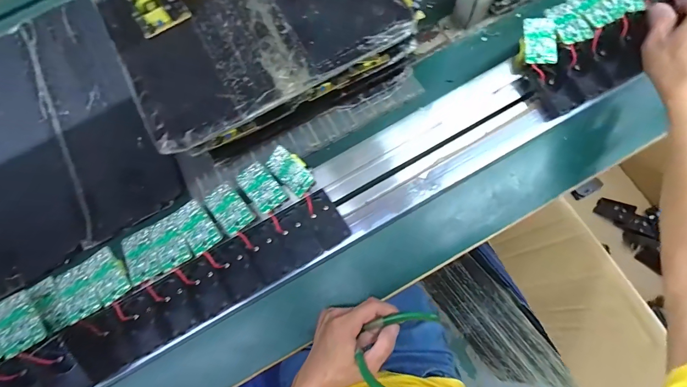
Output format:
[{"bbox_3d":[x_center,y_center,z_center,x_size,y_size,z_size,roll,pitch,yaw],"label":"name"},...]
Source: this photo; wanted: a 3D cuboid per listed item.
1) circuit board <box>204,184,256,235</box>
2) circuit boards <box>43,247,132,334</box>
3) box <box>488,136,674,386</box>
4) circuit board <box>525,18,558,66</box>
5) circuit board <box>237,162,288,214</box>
[{"bbox_3d":[-0.142,0.018,0.383,0.037,0.008,0.060,-40,80,-8],"label":"circuit board"},{"bbox_3d":[-0.313,0.116,0.374,0.097,0.007,0.060,-36,76,-5],"label":"circuit boards"},{"bbox_3d":[0.601,0.167,0.585,0.464,0.346,0.425,-24,75,-1],"label":"box"},{"bbox_3d":[0.260,-0.201,0.409,0.040,0.004,0.064,1,83,6],"label":"circuit board"},{"bbox_3d":[-0.103,-0.007,0.387,0.038,0.005,0.062,-42,80,-10],"label":"circuit board"}]

